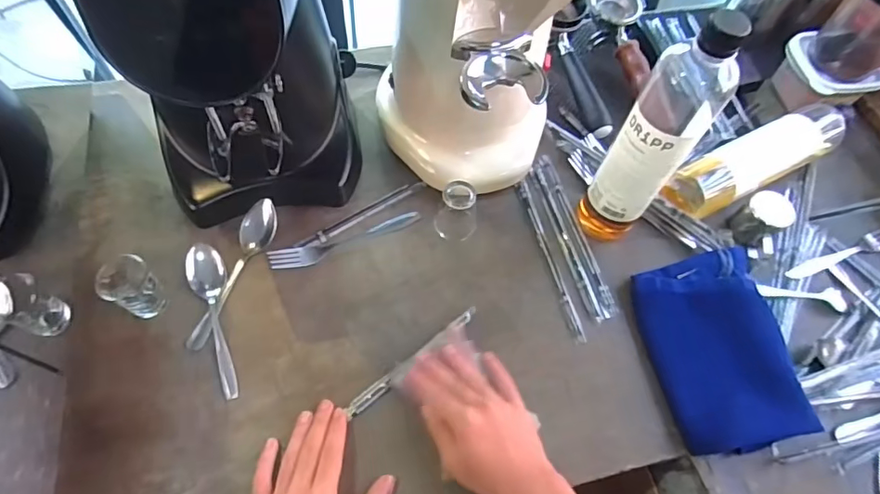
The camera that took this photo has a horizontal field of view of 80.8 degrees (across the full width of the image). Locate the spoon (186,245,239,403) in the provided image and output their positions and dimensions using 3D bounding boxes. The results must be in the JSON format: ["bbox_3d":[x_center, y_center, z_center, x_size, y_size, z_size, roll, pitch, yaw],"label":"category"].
[{"bbox_3d":[-0.231,0.073,0.520,0.035,0.026,0.158,-12,65,-9],"label":"spoon"}]

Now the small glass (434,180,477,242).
[{"bbox_3d":[0.020,-0.042,0.575,0.044,0.050,0.045,9,63,2],"label":"small glass"}]

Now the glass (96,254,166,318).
[{"bbox_3d":[-0.305,0.039,0.514,0.049,0.060,0.045,1,63,-2],"label":"glass"}]

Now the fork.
[{"bbox_3d":[-0.102,-0.008,0.573,0.170,0.016,0.023,-19,66,-12],"label":"fork"}]

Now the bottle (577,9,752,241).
[{"bbox_3d":[0.199,-0.094,0.490,0.065,0.275,0.058,32,66,13],"label":"bottle"}]

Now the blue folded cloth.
[{"bbox_3d":[0.282,0.100,0.526,0.122,0.044,0.193,-9,64,-7],"label":"blue folded cloth"}]

